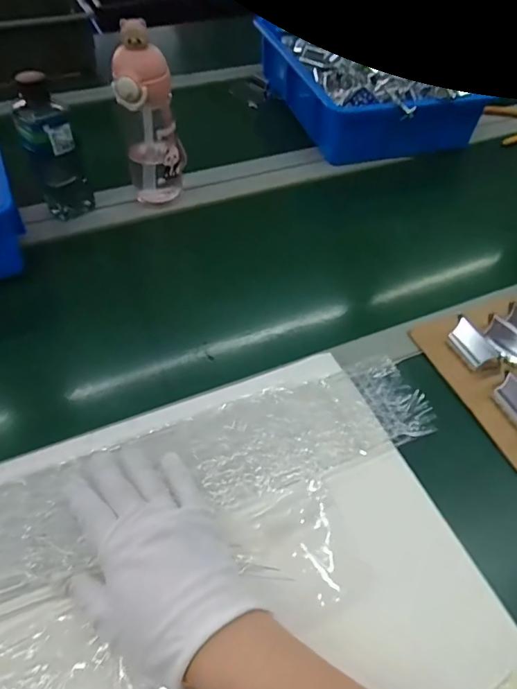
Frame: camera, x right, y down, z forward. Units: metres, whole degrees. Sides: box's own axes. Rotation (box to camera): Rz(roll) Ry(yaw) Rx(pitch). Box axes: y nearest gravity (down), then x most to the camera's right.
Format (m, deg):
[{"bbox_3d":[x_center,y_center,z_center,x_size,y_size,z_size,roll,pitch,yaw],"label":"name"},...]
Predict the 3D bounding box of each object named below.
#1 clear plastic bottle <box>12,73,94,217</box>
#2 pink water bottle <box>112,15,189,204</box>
[{"bbox_3d":[-0.253,-0.236,0.581,0.061,0.160,0.053,-20,54,-17],"label":"clear plastic bottle"},{"bbox_3d":[-0.133,-0.271,0.584,0.073,0.201,0.062,-8,51,-8],"label":"pink water bottle"}]

